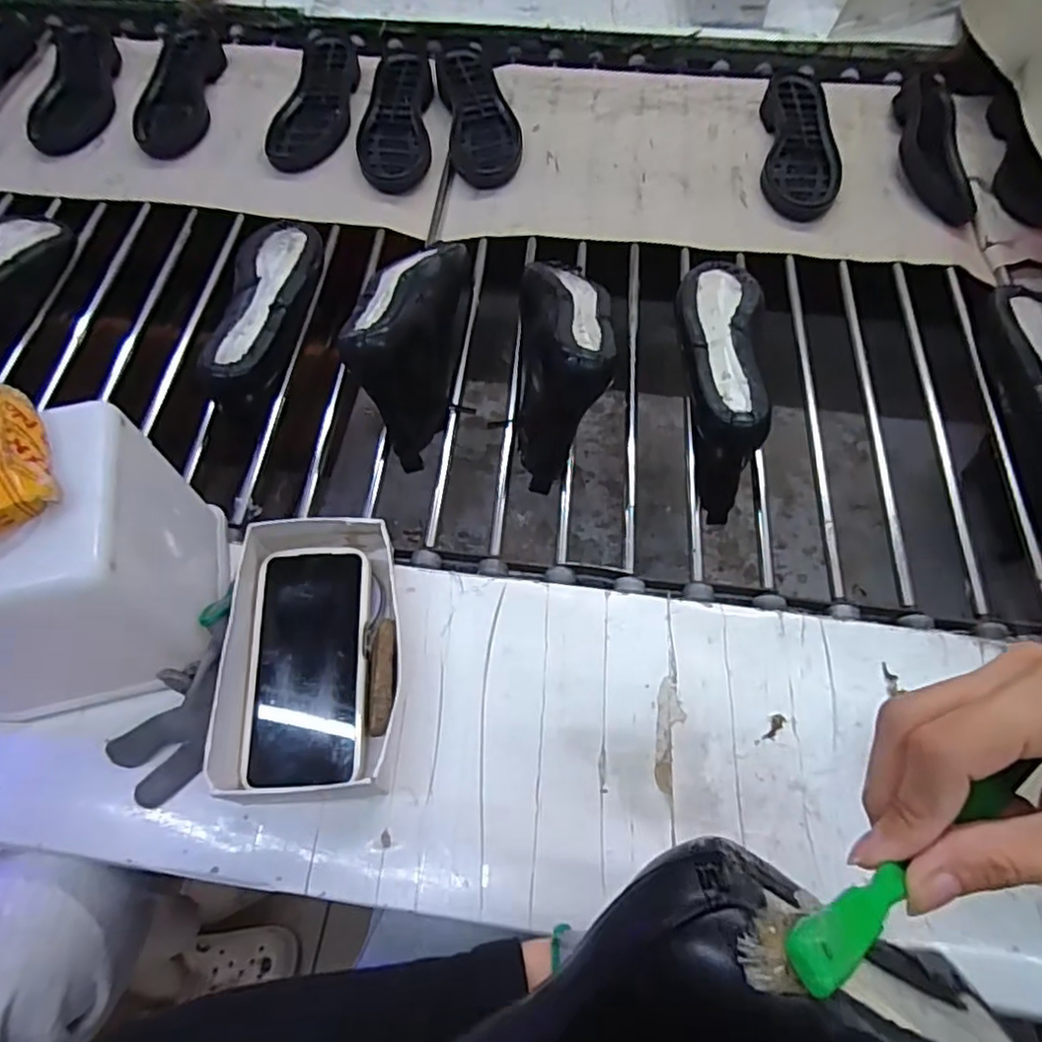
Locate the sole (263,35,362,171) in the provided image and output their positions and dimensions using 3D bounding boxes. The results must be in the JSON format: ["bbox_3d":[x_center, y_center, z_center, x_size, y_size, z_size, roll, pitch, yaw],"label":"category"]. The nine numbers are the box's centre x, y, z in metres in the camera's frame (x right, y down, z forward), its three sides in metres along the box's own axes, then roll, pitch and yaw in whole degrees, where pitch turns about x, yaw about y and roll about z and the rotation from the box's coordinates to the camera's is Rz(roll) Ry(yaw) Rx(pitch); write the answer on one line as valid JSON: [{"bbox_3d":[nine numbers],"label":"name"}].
[{"bbox_3d":[-0.269,-0.556,0.865,0.093,0.030,0.238,5,64,4],"label":"sole"}]

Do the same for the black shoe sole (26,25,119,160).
[{"bbox_3d":[-0.617,-0.595,0.899,0.107,0.026,0.233,-9,64,-3],"label":"black shoe sole"}]

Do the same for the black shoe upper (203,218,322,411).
[{"bbox_3d":[-0.260,-0.218,0.675,0.076,0.077,0.235,8,64,5],"label":"black shoe upper"}]

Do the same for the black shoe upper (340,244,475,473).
[{"bbox_3d":[-0.106,-0.184,0.636,0.106,0.109,0.249,-2,64,0],"label":"black shoe upper"}]

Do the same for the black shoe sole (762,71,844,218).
[{"bbox_3d":[0.348,-0.474,0.811,0.087,0.027,0.254,8,64,5],"label":"black shoe sole"}]

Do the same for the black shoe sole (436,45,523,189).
[{"bbox_3d":[-0.055,-0.534,0.853,0.088,0.024,0.255,-9,64,-3],"label":"black shoe sole"}]

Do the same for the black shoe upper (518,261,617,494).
[{"bbox_3d":[0.041,-0.168,0.618,0.082,0.116,0.253,0,64,1],"label":"black shoe upper"}]

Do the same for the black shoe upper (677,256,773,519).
[{"bbox_3d":[0.186,-0.143,0.642,0.078,0.117,0.253,6,63,4],"label":"black shoe upper"}]

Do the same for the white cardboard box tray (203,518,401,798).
[{"bbox_3d":[-0.141,0.090,0.462,0.115,0.053,0.186,-2,62,0],"label":"white cardboard box tray"}]

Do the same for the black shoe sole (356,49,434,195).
[{"bbox_3d":[-0.162,-0.524,0.852,0.091,0.023,0.251,-1,64,1],"label":"black shoe sole"}]

